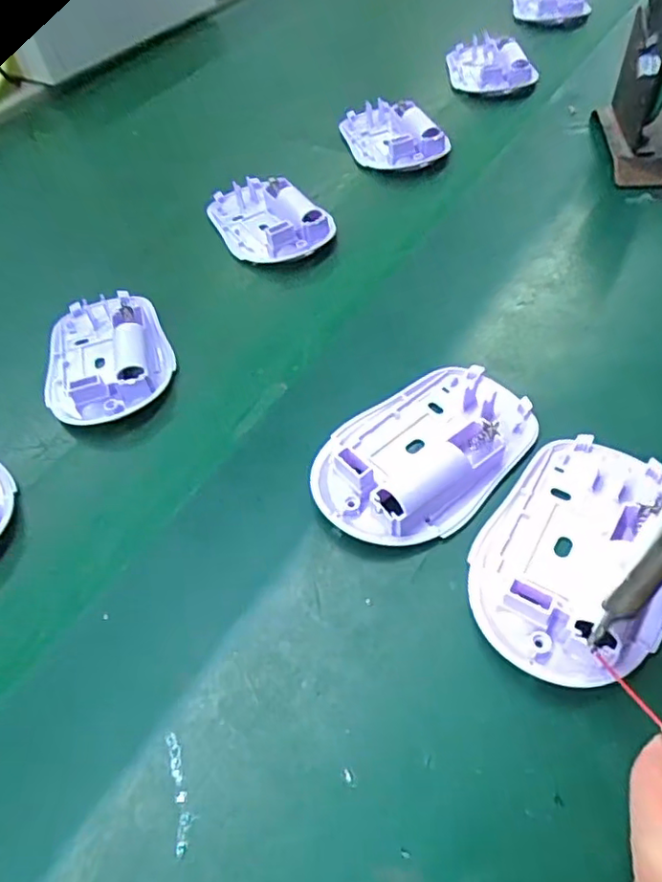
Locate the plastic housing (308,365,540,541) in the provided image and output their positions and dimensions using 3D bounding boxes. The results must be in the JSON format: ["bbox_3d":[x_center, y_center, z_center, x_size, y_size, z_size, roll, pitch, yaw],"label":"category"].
[{"bbox_3d":[0.037,0.002,0.240,0.094,0.016,0.061,-32,57,-18],"label":"plastic housing"}]

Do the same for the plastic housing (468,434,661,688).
[{"bbox_3d":[0.084,0.035,0.211,0.060,0.013,0.093,13,54,16],"label":"plastic housing"}]

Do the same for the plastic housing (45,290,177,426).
[{"bbox_3d":[-0.112,-0.045,0.299,0.060,0.020,0.086,-19,54,-9],"label":"plastic housing"}]

